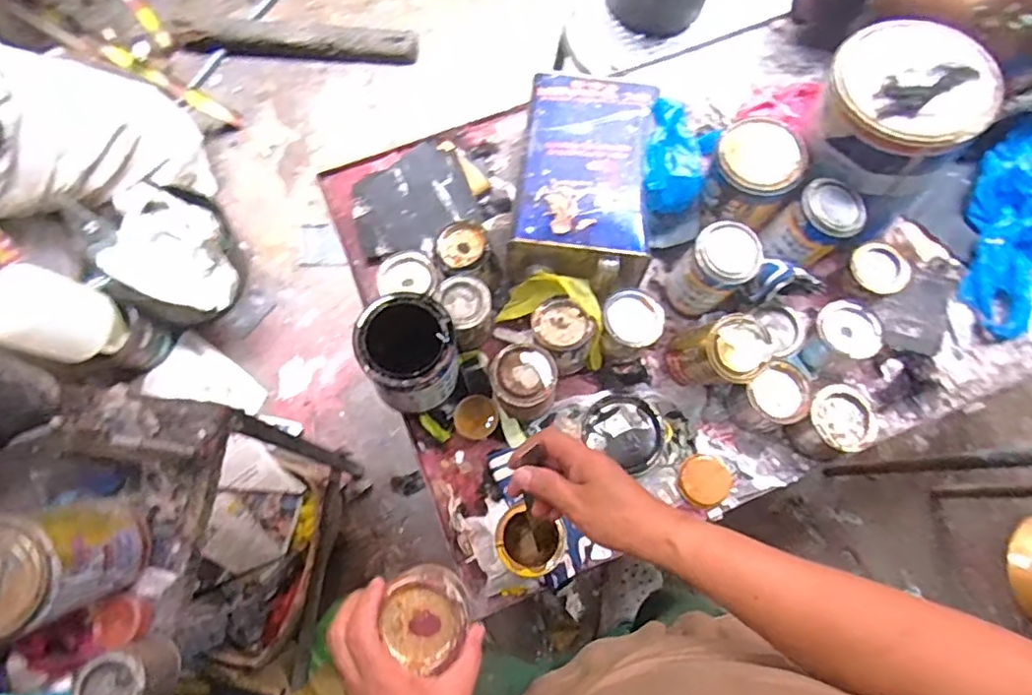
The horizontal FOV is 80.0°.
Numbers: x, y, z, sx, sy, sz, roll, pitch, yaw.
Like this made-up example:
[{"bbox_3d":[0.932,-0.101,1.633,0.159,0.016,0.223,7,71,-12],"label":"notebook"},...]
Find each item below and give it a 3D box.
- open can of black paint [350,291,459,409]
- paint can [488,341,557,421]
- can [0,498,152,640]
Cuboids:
[{"bbox_3d":[-0.114,0.007,0.691,0.099,0.125,0.103,0,75,1],"label":"open can of black paint"},{"bbox_3d":[0.010,0.040,0.725,0.075,0.081,0.078,0,75,1],"label":"paint can"},{"bbox_3d":[-0.448,0.210,0.599,0.100,0.144,0.108,0,75,1],"label":"can"}]

